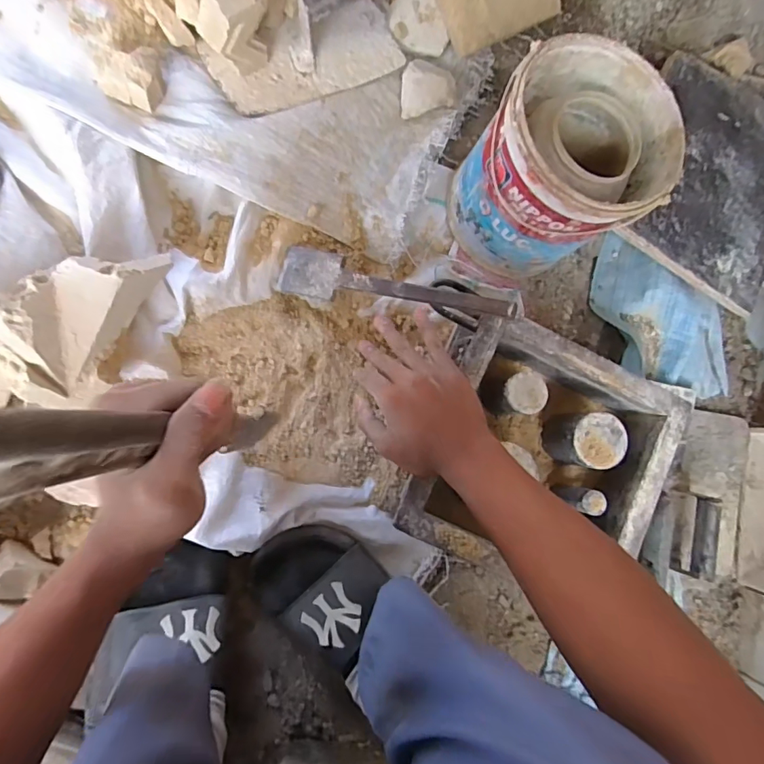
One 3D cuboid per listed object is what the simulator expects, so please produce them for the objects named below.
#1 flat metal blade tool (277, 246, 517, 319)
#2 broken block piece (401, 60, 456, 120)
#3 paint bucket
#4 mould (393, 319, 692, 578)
[{"bbox_3d":[0.006,-0.105,0.517,0.277,0.012,0.054,14,83,24],"label":"flat metal blade tool"},{"bbox_3d":[0.058,-0.378,0.600,0.067,0.034,0.056,-11,86,-12],"label":"broken block piece"},{"bbox_3d":[0.191,-0.236,0.534,0.184,0.184,0.177,1,84,-11],"label":"paint bucket"},{"bbox_3d":[0.165,0.082,0.525,0.239,0.112,0.239,25,80,-8],"label":"mould"}]

